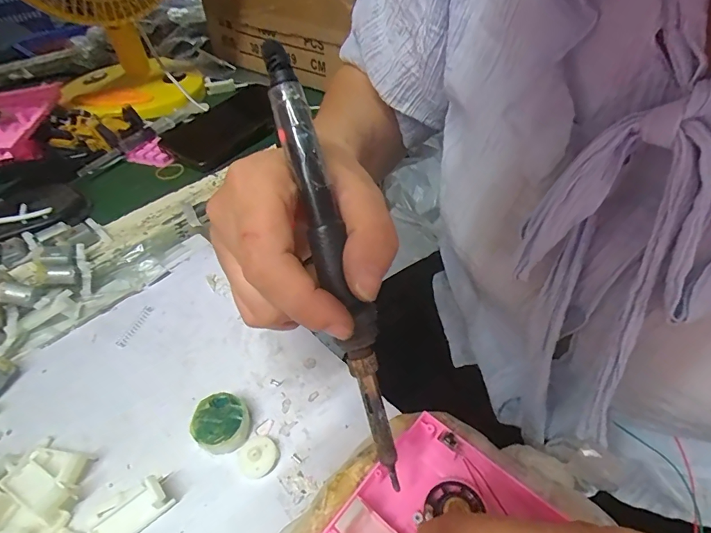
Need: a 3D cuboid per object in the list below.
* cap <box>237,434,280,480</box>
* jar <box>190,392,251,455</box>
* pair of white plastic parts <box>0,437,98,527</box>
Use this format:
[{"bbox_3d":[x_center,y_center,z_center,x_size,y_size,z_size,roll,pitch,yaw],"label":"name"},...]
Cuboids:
[{"bbox_3d":[-0.059,0.112,0.249,0.023,0.007,0.024,-1,45,1],"label":"cap"},{"bbox_3d":[-0.082,0.096,0.257,0.033,0.016,0.033,-1,45,1],"label":"jar"},{"bbox_3d":[-0.176,0.119,0.240,0.046,0.015,0.034,19,49,20],"label":"pair of white plastic parts"}]

